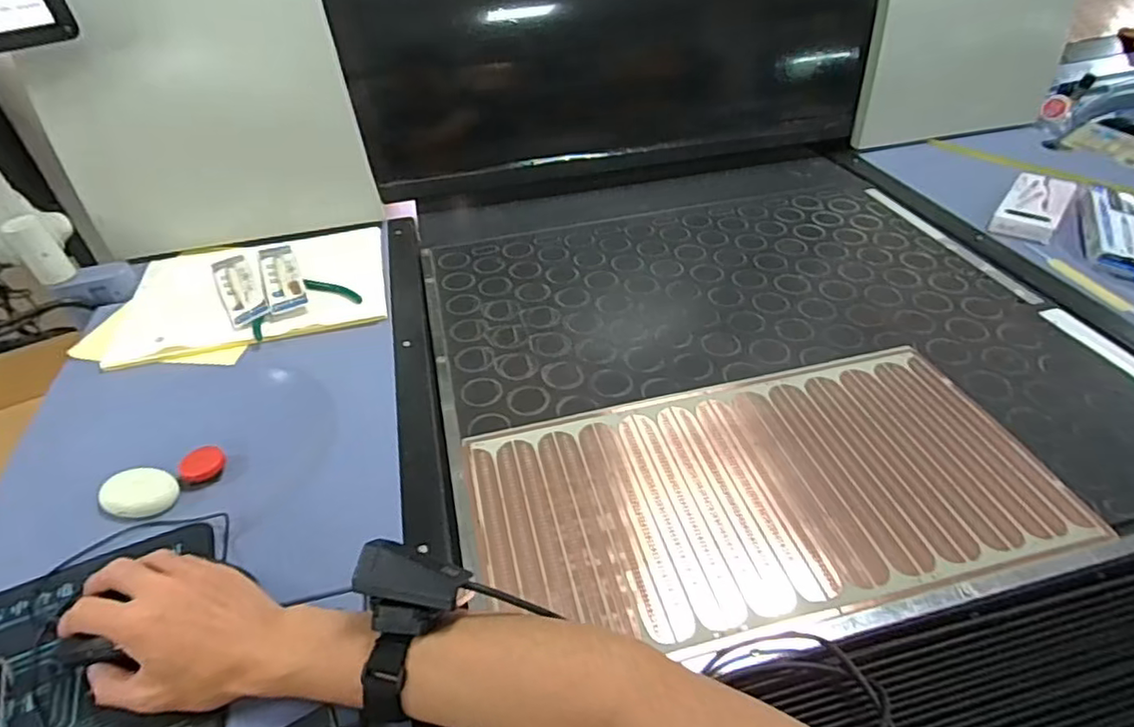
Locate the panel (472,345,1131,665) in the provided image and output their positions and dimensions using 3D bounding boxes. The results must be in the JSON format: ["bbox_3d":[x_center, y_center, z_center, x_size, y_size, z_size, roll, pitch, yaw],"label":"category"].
[{"bbox_3d":[0.167,0.100,0.529,0.481,0.008,0.243,-10,41,-9],"label":"panel"}]

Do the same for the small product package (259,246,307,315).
[{"bbox_3d":[-0.370,-0.115,0.788,0.044,0.017,0.174,-19,43,-19],"label":"small product package"}]

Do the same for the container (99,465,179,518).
[{"bbox_3d":[-0.397,0.120,0.566,0.063,0.015,0.049,4,41,7],"label":"container"}]

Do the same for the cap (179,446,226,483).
[{"bbox_3d":[-0.355,0.098,0.593,0.038,0.010,0.038,-1,40,1],"label":"cap"}]

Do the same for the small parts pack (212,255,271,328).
[{"bbox_3d":[-0.417,-0.099,0.772,0.043,0.014,0.174,-24,45,-24],"label":"small parts pack"}]

